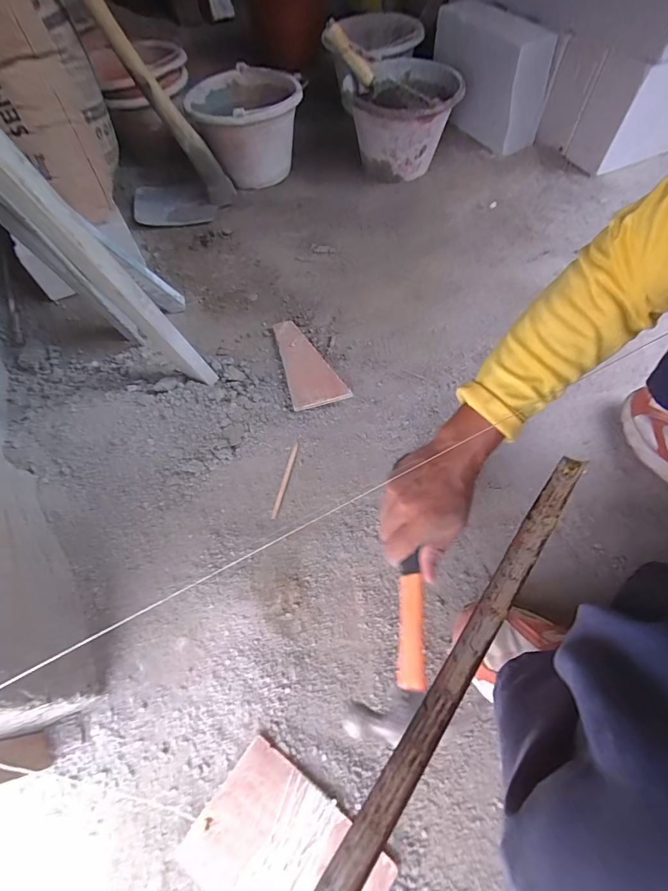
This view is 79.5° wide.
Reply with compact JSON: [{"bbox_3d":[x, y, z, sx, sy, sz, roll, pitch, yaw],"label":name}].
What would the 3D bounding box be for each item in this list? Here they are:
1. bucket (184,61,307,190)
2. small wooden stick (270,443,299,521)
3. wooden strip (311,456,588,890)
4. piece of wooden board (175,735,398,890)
[{"bbox_3d":[-0.195,-0.724,0.930,0.245,0.164,0.242,-1,61,1],"label":"bucket"},{"bbox_3d":[-0.072,0.050,0.591,0.008,0.008,0.117,13,62,9],"label":"small wooden stick"},{"bbox_3d":[0.044,0.108,0.167,0.017,0.009,0.399,38,49,20],"label":"wooden strip"},{"bbox_3d":[-0.046,0.402,0.388,0.175,0.019,0.124,33,67,19],"label":"piece of wooden board"}]

